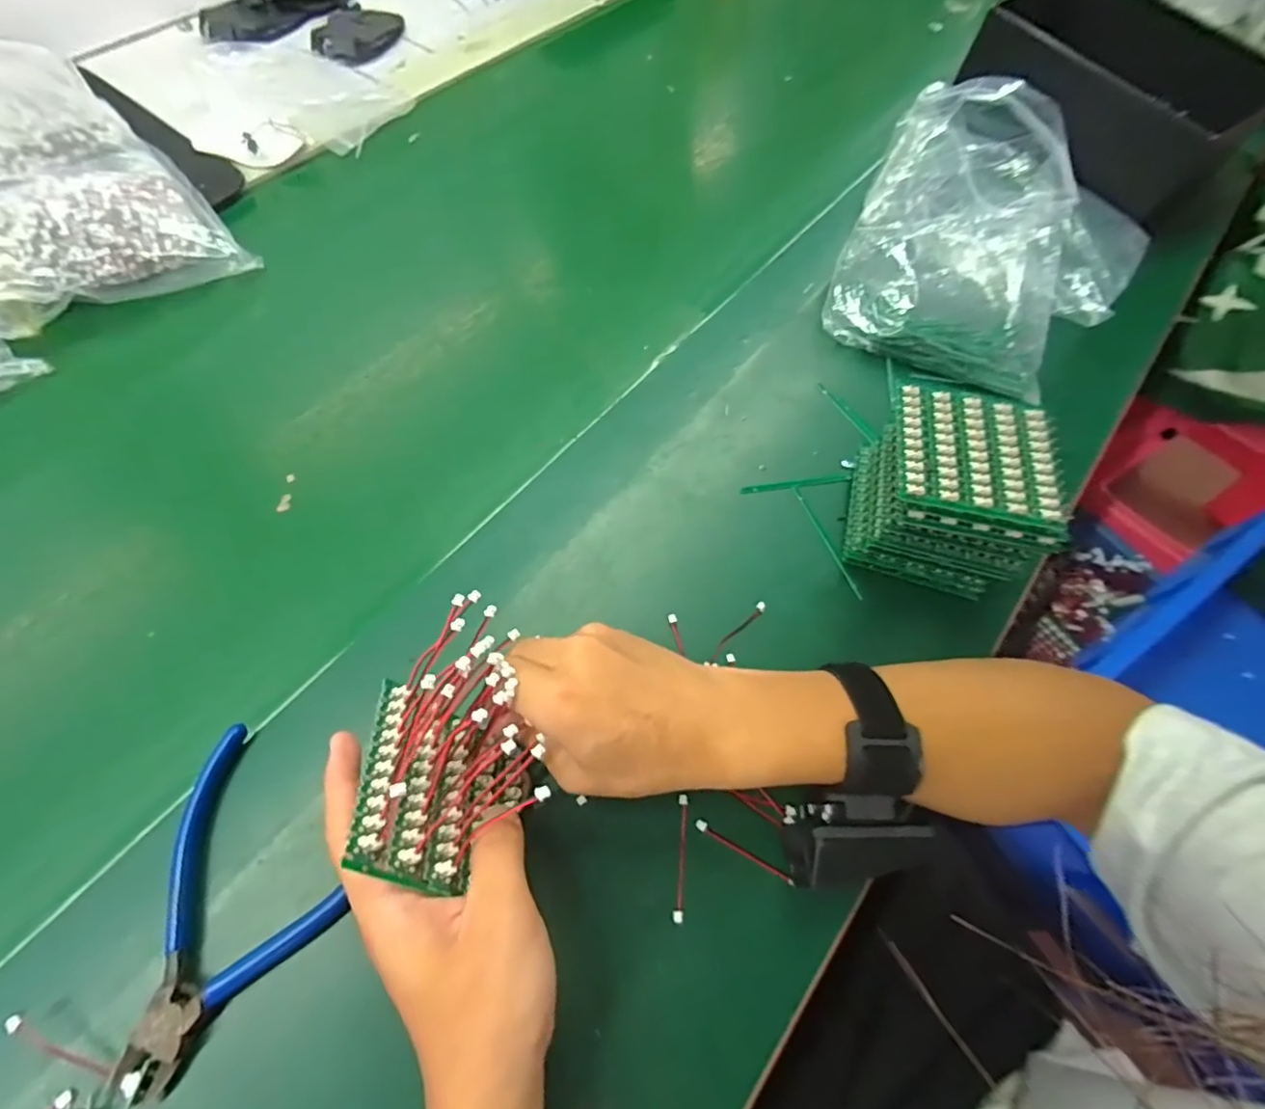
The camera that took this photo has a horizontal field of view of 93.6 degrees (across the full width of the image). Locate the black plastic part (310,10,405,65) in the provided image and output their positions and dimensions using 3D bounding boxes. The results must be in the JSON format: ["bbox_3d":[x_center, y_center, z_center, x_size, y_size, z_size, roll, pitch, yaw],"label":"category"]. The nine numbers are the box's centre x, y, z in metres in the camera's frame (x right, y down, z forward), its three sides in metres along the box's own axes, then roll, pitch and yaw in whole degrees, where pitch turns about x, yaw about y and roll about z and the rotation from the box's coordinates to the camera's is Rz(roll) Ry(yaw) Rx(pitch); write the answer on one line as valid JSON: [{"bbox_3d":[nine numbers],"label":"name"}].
[{"bbox_3d":[-0.292,-0.562,0.635,0.071,0.016,0.116,19,65,5],"label":"black plastic part"}]

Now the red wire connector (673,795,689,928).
[{"bbox_3d":[0.025,0.155,0.304,0.005,0.004,0.059,5,64,-1],"label":"red wire connector"}]

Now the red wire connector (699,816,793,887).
[{"bbox_3d":[0.059,0.153,0.307,0.056,0.004,0.006,27,66,9],"label":"red wire connector"}]

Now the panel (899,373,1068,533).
[{"bbox_3d":[0.190,-0.061,0.327,0.084,0.012,0.087,10,64,1],"label":"panel"}]

